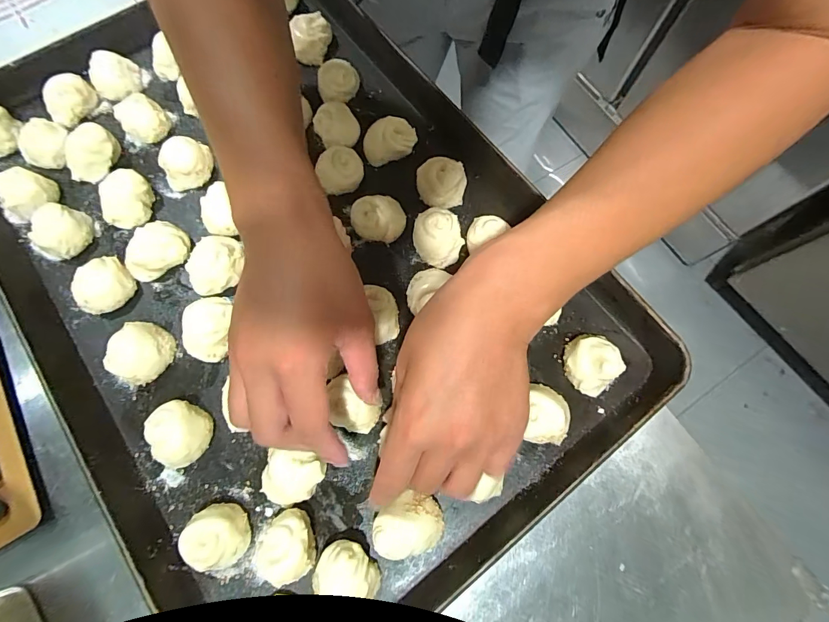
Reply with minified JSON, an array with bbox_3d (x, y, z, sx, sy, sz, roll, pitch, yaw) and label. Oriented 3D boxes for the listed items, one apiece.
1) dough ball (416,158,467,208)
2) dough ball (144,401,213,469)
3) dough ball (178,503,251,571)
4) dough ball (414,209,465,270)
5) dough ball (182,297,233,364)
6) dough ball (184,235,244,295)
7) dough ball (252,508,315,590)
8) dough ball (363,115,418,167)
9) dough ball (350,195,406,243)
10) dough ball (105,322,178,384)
[{"bbox_3d":[0.024,-0.115,0.362,0.044,0.026,0.039,6,73,0],"label":"dough ball"},{"bbox_3d":[-0.175,0.091,0.294,0.041,0.024,0.046,-9,74,-4],"label":"dough ball"},{"bbox_3d":[-0.136,0.156,0.274,0.038,0.027,0.039,1,73,-2],"label":"dough ball"},{"bbox_3d":[0.020,-0.063,0.344,0.042,0.029,0.044,1,73,-2],"label":"dough ball"},{"bbox_3d":[-0.168,0.015,0.320,0.040,0.023,0.048,11,73,1],"label":"dough ball"},{"bbox_3d":[-0.173,-0.038,0.337,0.044,0.025,0.046,-4,74,-3],"label":"dough ball"},{"bbox_3d":[-0.085,0.160,0.271,0.038,0.034,0.044,25,74,6],"label":"dough ball"},{"bbox_3d":[-0.024,-0.161,0.375,0.049,0.024,0.037,-9,74,-4],"label":"dough ball"},{"bbox_3d":[-0.032,-0.082,0.352,0.046,0.021,0.037,0,73,-2],"label":"dough ball"},{"bbox_3d":[-0.216,0.033,0.312,0.039,0.026,0.043,26,74,6],"label":"dough ball"}]

